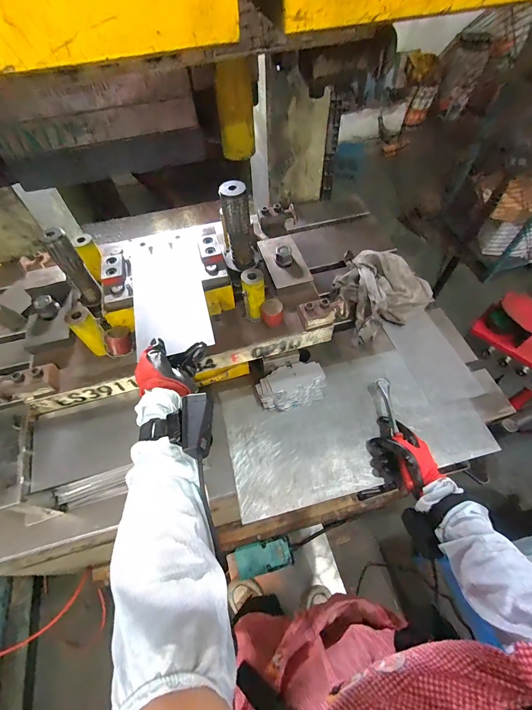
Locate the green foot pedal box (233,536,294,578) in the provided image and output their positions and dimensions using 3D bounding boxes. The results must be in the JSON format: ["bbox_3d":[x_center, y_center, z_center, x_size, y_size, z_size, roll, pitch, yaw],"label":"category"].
[{"bbox_3d":[0.000,0.727,1.147,0.216,0.056,0.100,-4,55,-14],"label":"green foot pedal box"}]

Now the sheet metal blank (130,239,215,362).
[{"bbox_3d":[-0.167,-0.110,0.559,0.127,0.008,0.252,-14,59,-5],"label":"sheet metal blank"}]

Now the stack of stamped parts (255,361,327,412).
[{"bbox_3d":[0.053,0.065,0.659,0.136,0.053,0.076,-16,57,-7],"label":"stack of stamped parts"}]

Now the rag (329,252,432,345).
[{"bbox_3d":[0.269,-0.159,0.787,0.240,0.078,0.200,-26,58,-13],"label":"rag"}]

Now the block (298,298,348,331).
[{"bbox_3d":[0.109,-0.081,0.600,0.091,0.044,0.048,-12,56,-5],"label":"block"}]

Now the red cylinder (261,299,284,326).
[{"bbox_3d":[0.014,-0.080,0.603,0.038,0.048,0.030,35,65,24],"label":"red cylinder"}]

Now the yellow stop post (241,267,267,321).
[{"bbox_3d":[-0.021,-0.111,0.597,0.040,0.096,0.039,-4,56,0],"label":"yellow stop post"}]

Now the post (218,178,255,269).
[{"bbox_3d":[-0.049,-0.229,0.584,0.048,0.155,0.041,-7,56,-1],"label":"post"}]

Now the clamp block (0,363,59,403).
[{"bbox_3d":[-0.406,0.047,0.540,0.091,0.043,0.039,-13,56,-5],"label":"clamp block"}]

